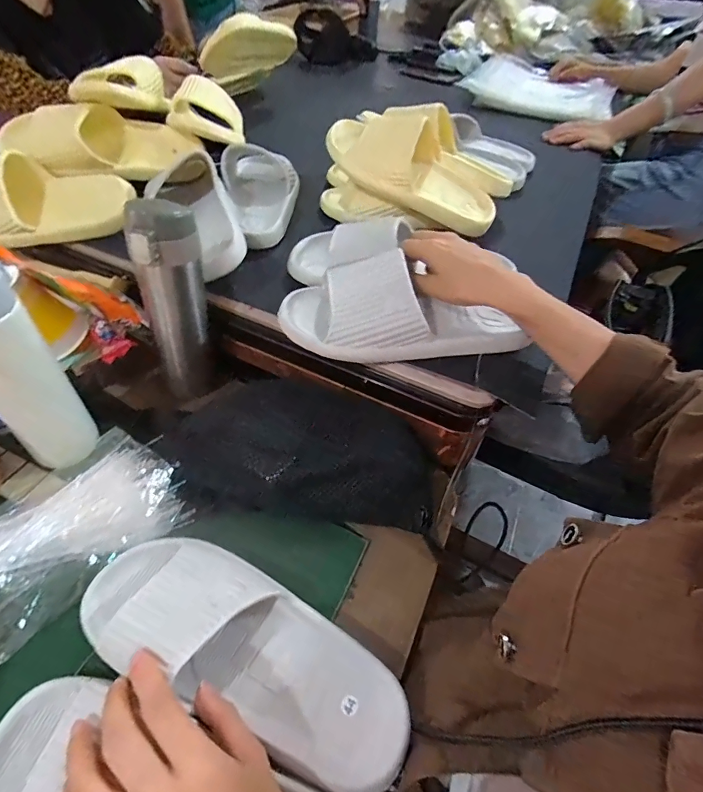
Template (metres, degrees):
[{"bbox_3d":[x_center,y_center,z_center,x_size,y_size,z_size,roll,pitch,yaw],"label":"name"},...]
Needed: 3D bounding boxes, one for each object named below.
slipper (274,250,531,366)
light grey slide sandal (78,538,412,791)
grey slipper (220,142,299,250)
[{"bbox_3d":[0.055,-0.093,0.441,0.247,0.074,0.106,8,49,-2],"label":"slipper"},{"bbox_3d":[-0.081,0.187,0.324,0.263,0.060,0.101,26,52,9],"label":"light grey slide sandal"},{"bbox_3d":[-0.130,-0.279,0.597,0.107,0.068,0.200,-2,49,-6],"label":"grey slipper"}]

